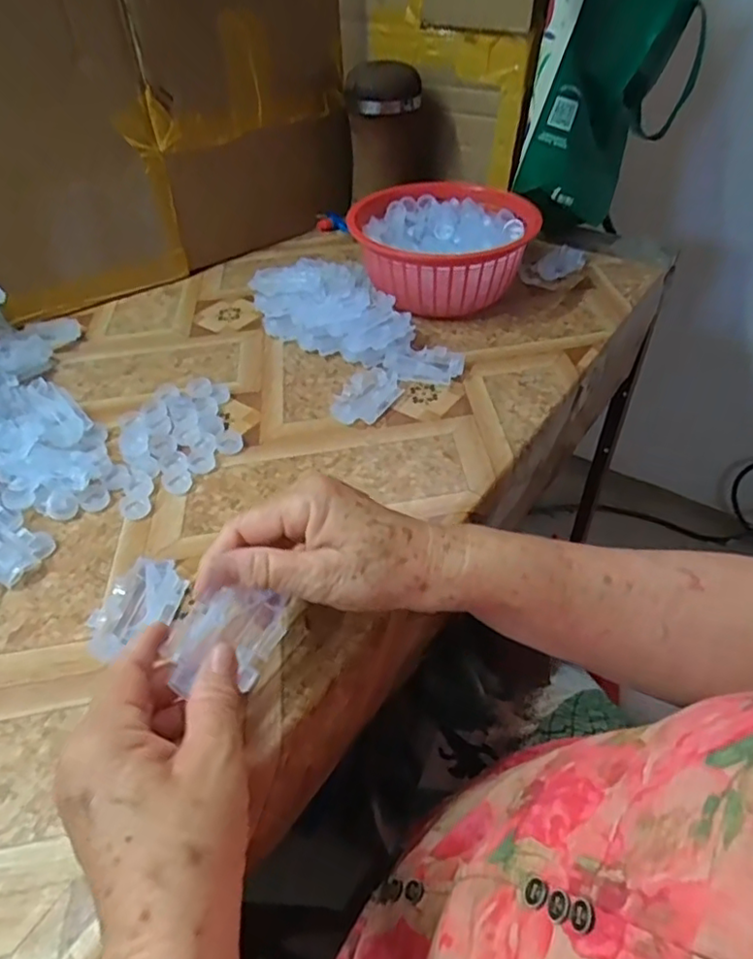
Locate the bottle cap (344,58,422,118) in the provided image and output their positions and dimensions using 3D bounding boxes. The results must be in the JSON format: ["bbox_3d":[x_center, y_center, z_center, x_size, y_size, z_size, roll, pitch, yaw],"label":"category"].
[{"bbox_3d":[0.010,-0.469,0.763,0.093,0.027,0.090,-2,67,-8],"label":"bottle cap"}]

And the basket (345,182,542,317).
[{"bbox_3d":[0.068,-0.238,0.674,0.176,0.079,0.199,5,42,6],"label":"basket"}]

